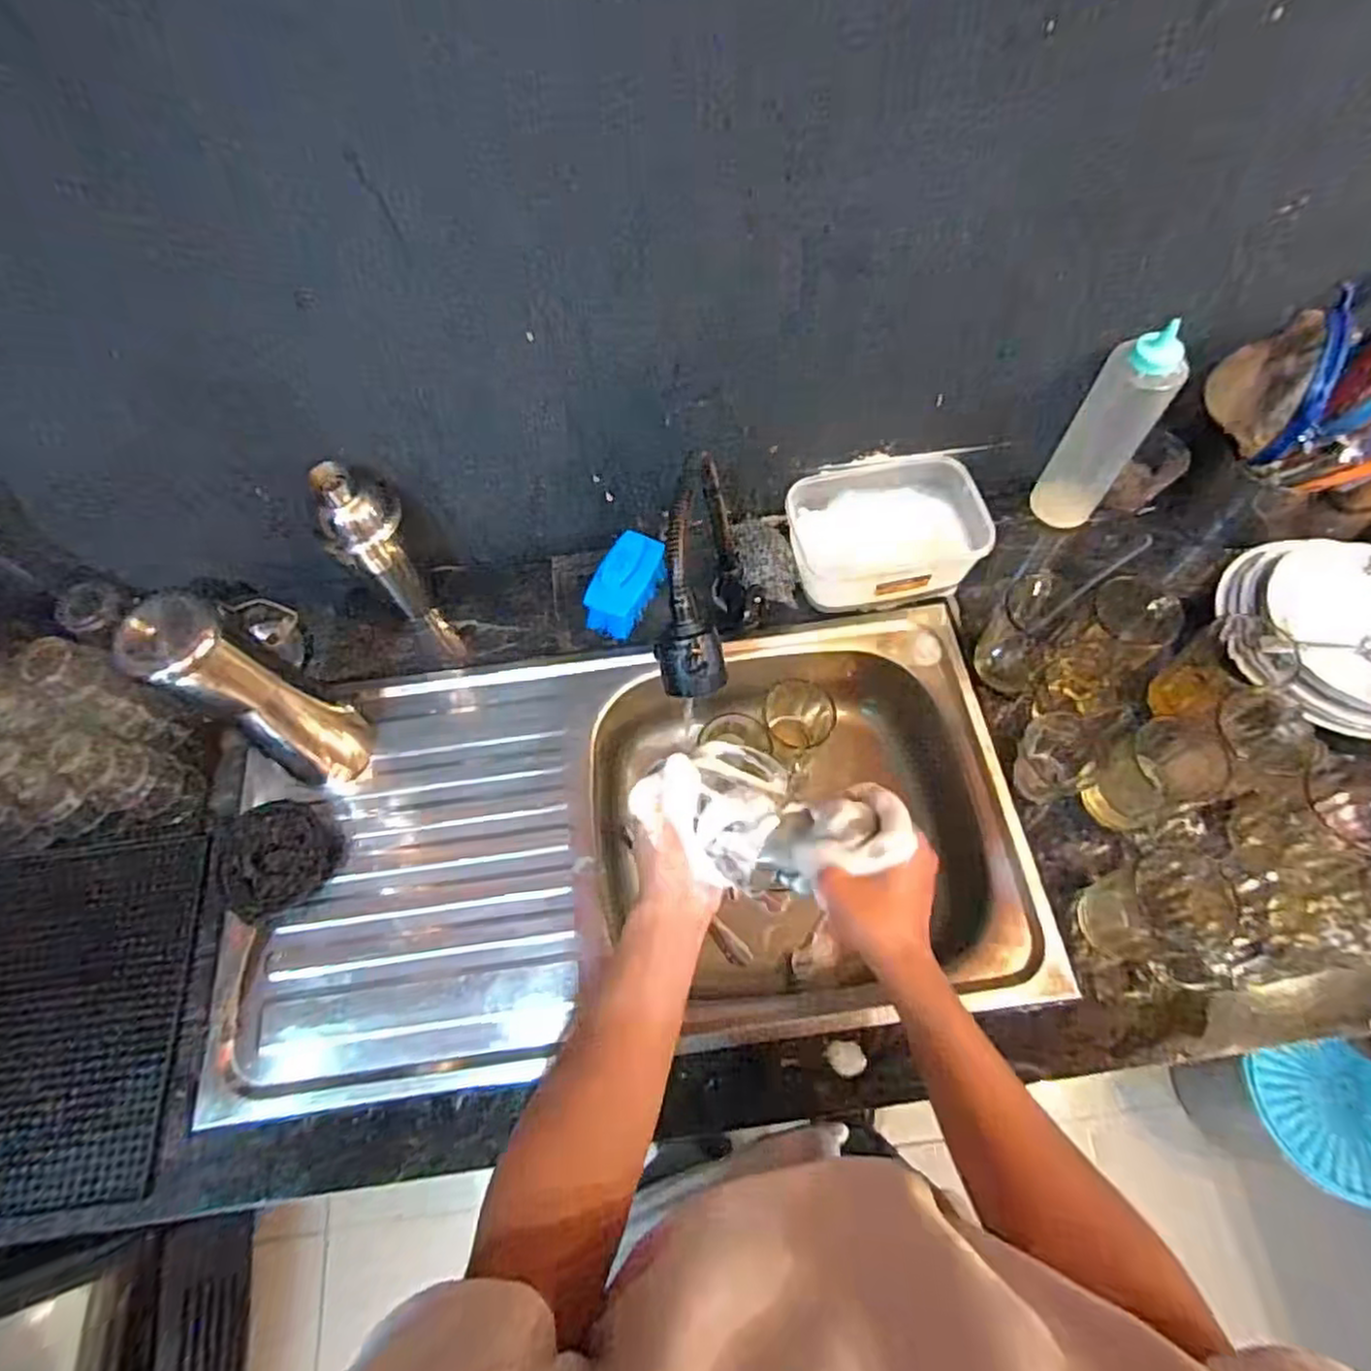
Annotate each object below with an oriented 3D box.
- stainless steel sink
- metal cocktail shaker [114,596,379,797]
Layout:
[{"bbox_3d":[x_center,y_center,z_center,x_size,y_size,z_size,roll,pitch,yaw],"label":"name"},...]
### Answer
[{"bbox_3d":[-0.052,0.167,0.751,0.741,0.168,0.406,-8,64,-1],"label":"stainless steel sink"},{"bbox_3d":[-0.367,0.016,0.630,0.068,0.264,0.078,5,65,5],"label":"metal cocktail shaker"}]

